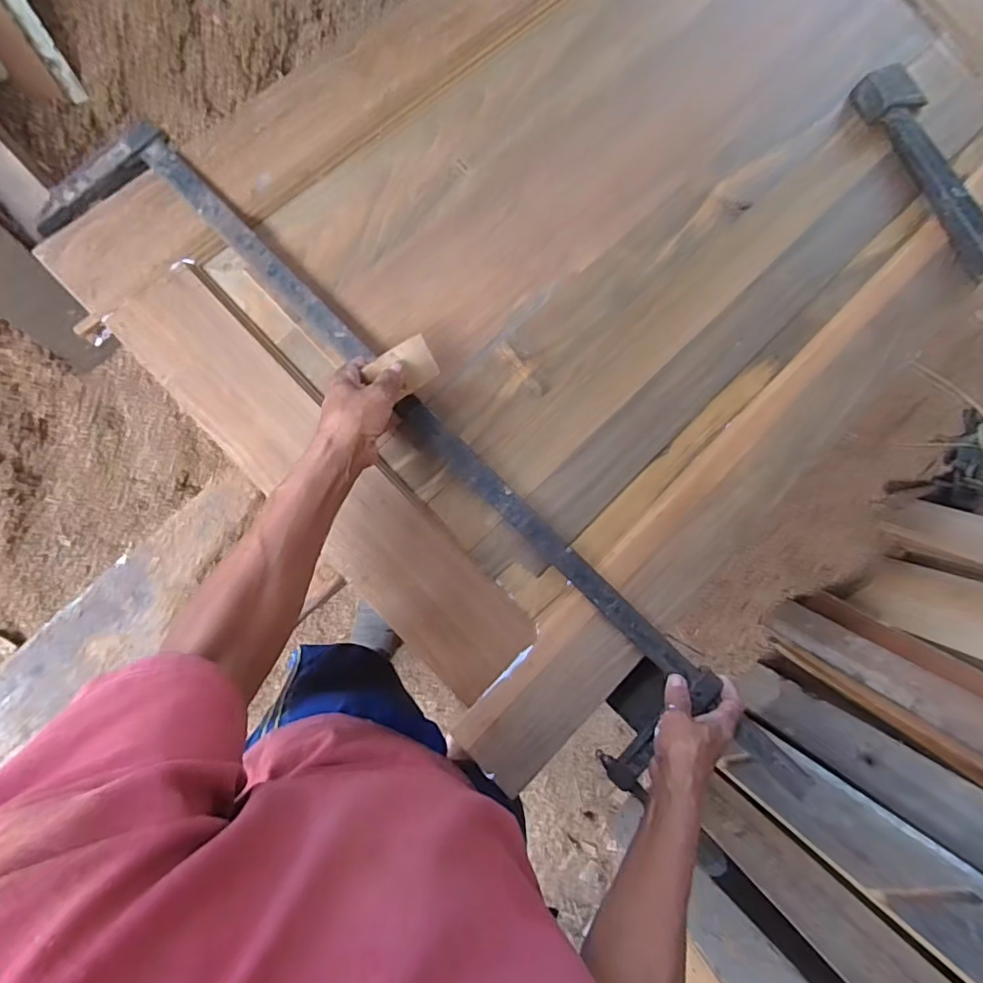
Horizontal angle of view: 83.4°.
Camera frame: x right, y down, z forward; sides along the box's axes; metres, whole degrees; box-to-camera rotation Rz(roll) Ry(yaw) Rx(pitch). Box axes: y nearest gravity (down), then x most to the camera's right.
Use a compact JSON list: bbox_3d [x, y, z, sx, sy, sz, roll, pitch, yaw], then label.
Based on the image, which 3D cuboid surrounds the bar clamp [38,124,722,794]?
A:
[{"bbox_3d":[-0.119,-0.040,0.634,0.911,0.054,0.156,45,81,-1],"label":"bar clamp"}]

